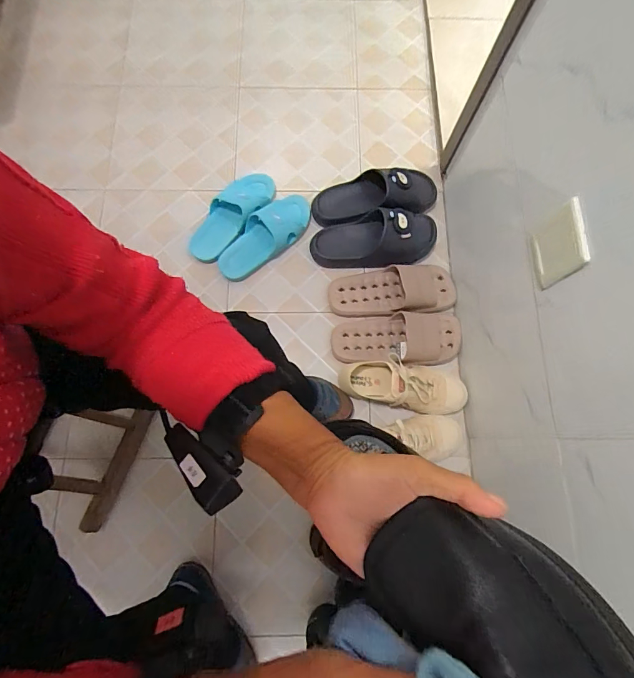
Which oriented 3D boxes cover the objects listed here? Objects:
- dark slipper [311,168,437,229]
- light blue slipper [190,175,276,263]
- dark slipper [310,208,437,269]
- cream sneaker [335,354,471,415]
[{"bbox_3d":[0.131,-0.317,0.847,0.279,0.071,0.124,-12,76,-4],"label":"dark slipper"},{"bbox_3d":[-0.196,-0.284,0.887,0.114,0.079,0.245,34,78,7],"label":"light blue slipper"},{"bbox_3d":[0.126,-0.211,0.826,0.271,0.086,0.118,-6,76,-3],"label":"dark slipper"},{"bbox_3d":[0.171,0.091,0.753,0.251,0.075,0.102,5,76,0],"label":"cream sneaker"}]

